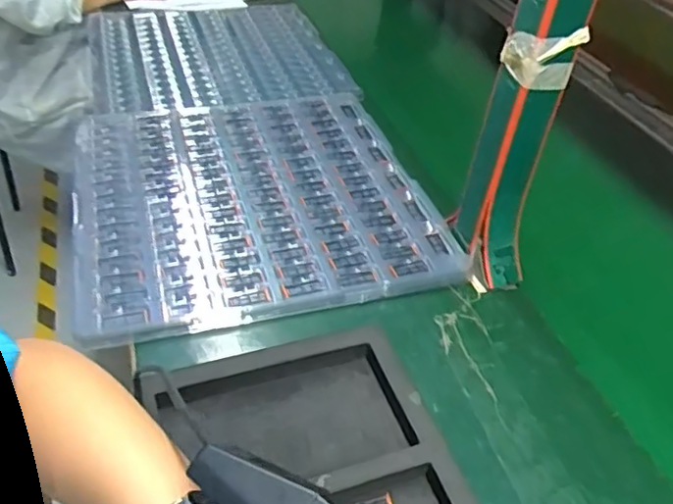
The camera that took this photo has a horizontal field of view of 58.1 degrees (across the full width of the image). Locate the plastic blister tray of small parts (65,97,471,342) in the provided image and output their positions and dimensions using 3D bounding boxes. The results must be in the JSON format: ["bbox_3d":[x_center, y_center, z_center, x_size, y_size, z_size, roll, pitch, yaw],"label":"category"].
[{"bbox_3d":[-0.103,-0.083,0.707,0.388,0.014,0.405,-8,43,-17],"label":"plastic blister tray of small parts"}]

